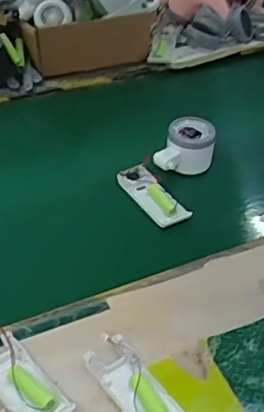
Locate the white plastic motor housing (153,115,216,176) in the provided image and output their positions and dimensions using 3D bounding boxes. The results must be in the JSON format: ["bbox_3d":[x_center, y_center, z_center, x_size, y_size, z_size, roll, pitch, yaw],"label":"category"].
[{"bbox_3d":[0.067,-0.074,0.715,0.068,0.057,0.054,9,39,8],"label":"white plastic motor housing"}]

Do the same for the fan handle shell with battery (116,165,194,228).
[{"bbox_3d":[0.025,-0.013,0.684,0.038,0.022,0.108,-20,44,-26],"label":"fan handle shell with battery"}]

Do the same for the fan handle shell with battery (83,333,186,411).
[{"bbox_3d":[0.006,0.148,0.459,0.042,0.015,0.107,-25,47,-30],"label":"fan handle shell with battery"}]

